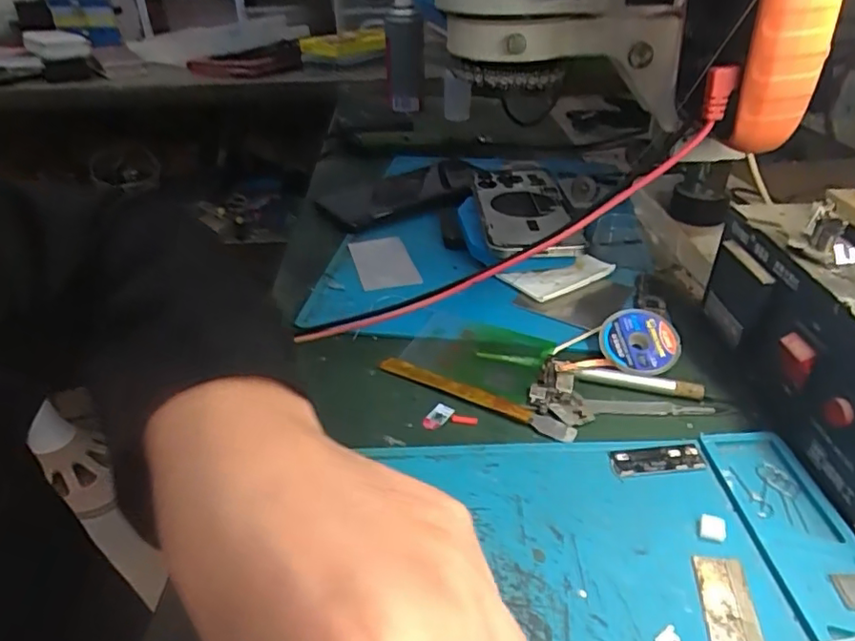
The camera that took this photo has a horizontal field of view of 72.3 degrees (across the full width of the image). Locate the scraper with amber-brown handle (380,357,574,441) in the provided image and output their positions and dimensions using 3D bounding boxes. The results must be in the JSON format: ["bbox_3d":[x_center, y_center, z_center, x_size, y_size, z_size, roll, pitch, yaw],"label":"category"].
[{"bbox_3d":[0.025,0.041,0.331,0.120,0.005,0.011,18,38,27],"label":"scraper with amber-brown handle"}]

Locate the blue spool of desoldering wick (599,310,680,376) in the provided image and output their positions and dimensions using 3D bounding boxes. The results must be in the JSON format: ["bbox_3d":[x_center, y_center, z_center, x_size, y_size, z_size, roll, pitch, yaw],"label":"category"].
[{"bbox_3d":[0.128,0.014,0.352,0.045,0.009,0.045,-3,62,5],"label":"blue spool of desoldering wick"}]

